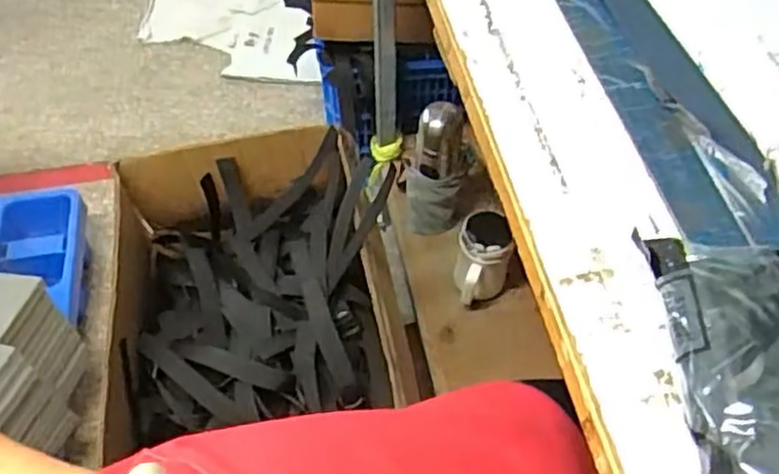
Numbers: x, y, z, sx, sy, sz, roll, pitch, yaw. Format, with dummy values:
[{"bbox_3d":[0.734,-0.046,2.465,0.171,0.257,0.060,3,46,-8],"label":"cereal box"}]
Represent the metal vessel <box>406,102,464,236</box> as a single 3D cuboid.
[{"bbox_3d":[0.066,-0.094,1.052,0.079,0.236,0.069,1,54,1],"label":"metal vessel"}]

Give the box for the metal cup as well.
[{"bbox_3d":[0.133,0.036,1.017,0.078,0.127,0.091,9,55,7],"label":"metal cup"}]

